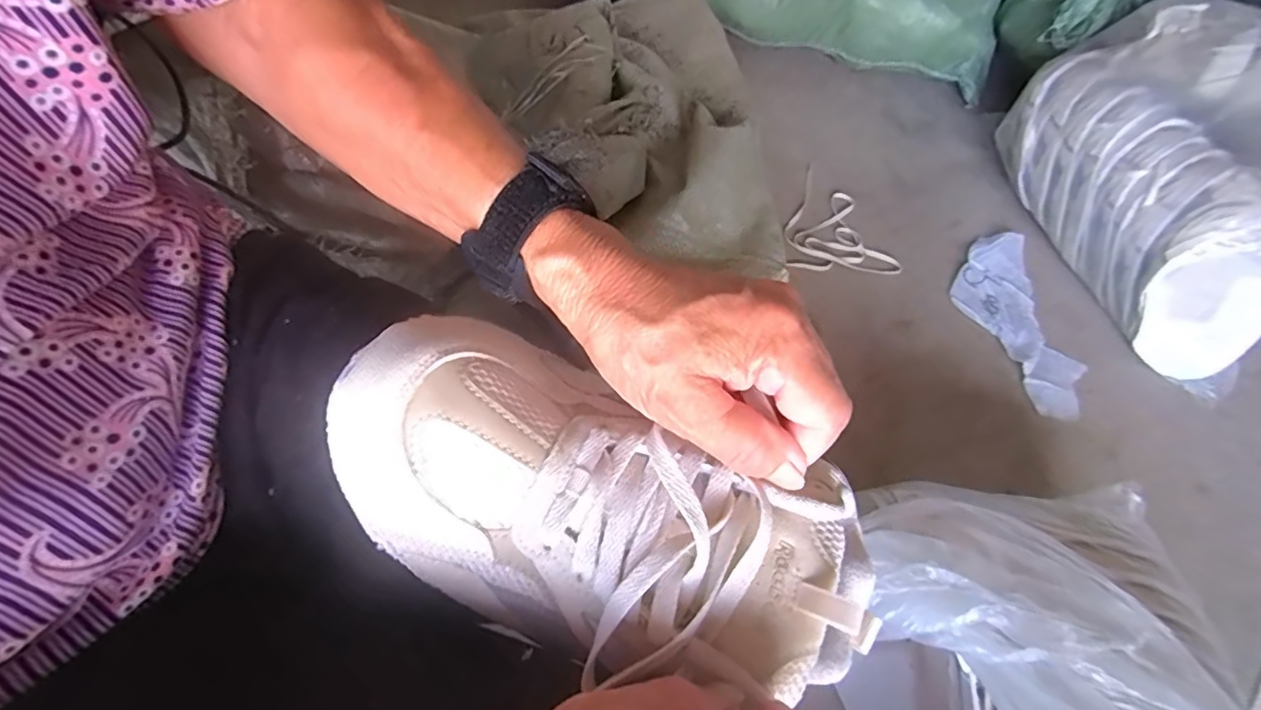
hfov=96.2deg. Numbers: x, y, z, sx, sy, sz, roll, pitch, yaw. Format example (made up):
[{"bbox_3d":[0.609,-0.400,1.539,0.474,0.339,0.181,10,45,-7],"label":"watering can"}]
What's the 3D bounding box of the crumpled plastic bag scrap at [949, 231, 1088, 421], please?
[{"bbox_3d":[0.526,-0.051,0.774,0.120,0.015,0.309,-2,57,-2],"label":"crumpled plastic bag scrap"}]

